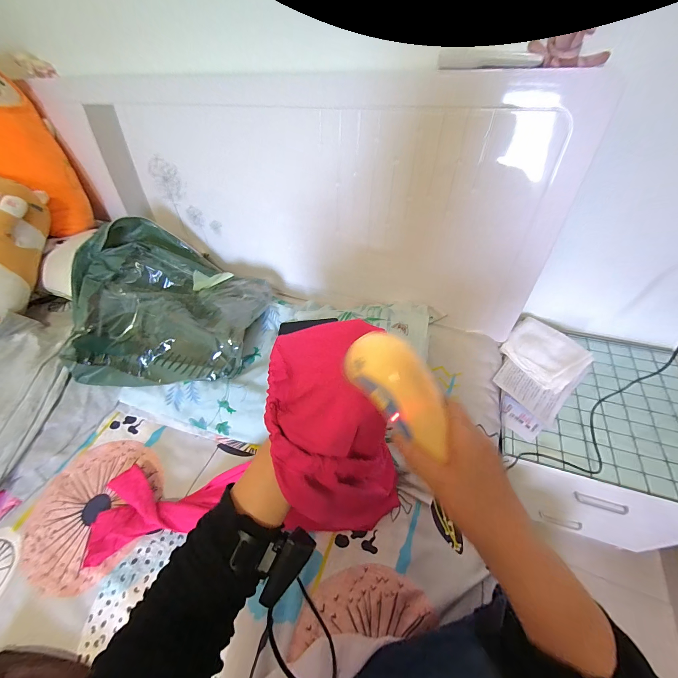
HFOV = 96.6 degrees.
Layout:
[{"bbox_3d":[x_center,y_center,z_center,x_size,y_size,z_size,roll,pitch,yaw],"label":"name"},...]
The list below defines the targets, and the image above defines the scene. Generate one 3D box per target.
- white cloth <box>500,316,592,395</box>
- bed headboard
[{"bbox_3d":[0.524,0.032,0.777,0.168,0.020,0.171,-32,54,-20],"label":"white cloth"},{"bbox_3d":[-0.185,-0.382,0.807,1.297,0.480,0.146,15,52,18],"label":"bed headboard"}]

